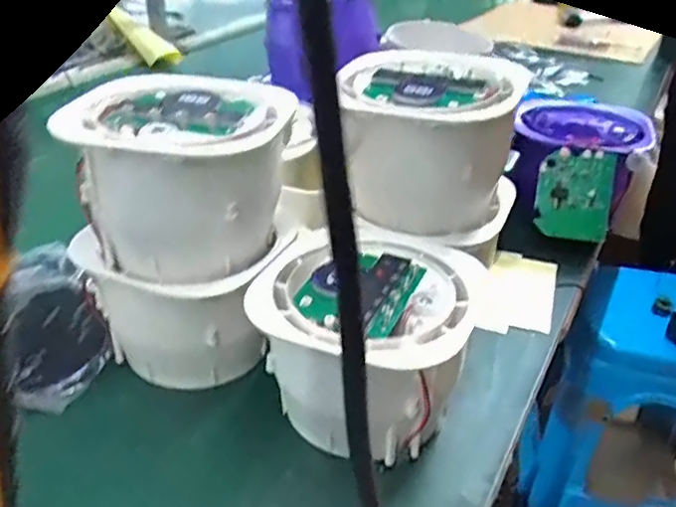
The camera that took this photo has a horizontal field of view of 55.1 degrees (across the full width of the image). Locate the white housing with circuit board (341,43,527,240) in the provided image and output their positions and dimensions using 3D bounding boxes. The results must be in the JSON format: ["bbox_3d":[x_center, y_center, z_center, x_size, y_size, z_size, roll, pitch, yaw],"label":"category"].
[{"bbox_3d":[0.056,-0.082,0.472,0.131,0.102,0.137,4,32,3],"label":"white housing with circuit board"}]

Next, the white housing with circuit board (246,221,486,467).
[{"bbox_3d":[0.014,0.062,0.427,0.137,0.098,0.157,12,34,12],"label":"white housing with circuit board"}]

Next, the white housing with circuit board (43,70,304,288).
[{"bbox_3d":[-0.106,-0.048,0.421,0.136,0.096,0.114,11,33,14],"label":"white housing with circuit board"}]

